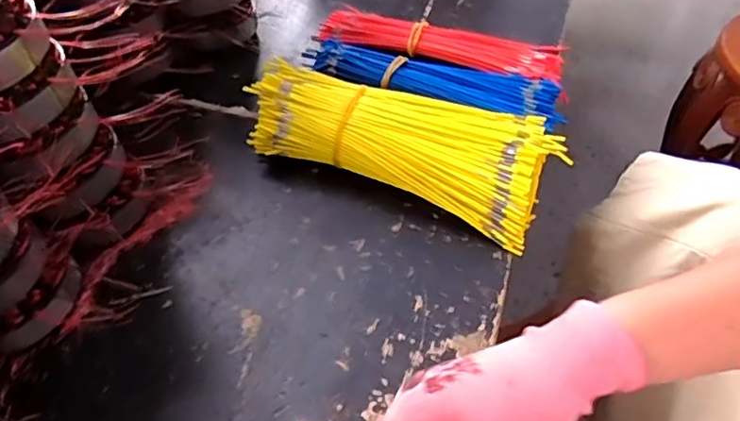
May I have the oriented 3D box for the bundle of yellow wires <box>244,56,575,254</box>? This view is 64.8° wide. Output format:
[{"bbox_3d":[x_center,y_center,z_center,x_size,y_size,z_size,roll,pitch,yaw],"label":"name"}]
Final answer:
[{"bbox_3d":[0.025,-0.065,0.490,0.256,0.059,0.115,18,53,19],"label":"bundle of yellow wires"}]

